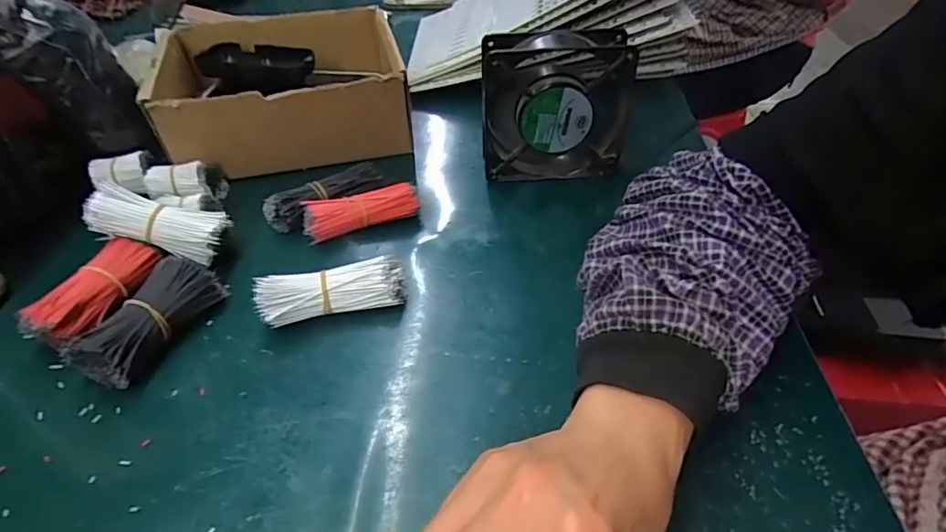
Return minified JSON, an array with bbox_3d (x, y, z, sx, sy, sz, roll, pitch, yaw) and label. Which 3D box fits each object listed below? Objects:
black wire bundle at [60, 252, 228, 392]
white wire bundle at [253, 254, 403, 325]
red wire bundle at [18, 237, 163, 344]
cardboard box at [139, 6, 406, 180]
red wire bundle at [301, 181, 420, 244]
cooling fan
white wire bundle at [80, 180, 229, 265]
[{"bbox_3d":[-0.210,0.034,0.347,0.034,0.038,0.096,18,45,20],"label":"black wire bundle"},{"bbox_3d":[-0.097,0.019,0.367,0.097,0.029,0.035,-14,44,-14],"label":"white wire bundle"},{"bbox_3d":[-0.260,0.016,0.364,0.031,0.023,0.089,13,44,15],"label":"red wire bundle"},{"bbox_3d":[-0.183,-0.174,0.528,0.214,0.092,0.174,-9,43,-9],"label":"cardboard box"},{"bbox_3d":[-0.091,-0.044,0.433,0.092,0.027,0.029,-16,44,-16],"label":"red wire bundle"},{"bbox_3d":[0.068,-0.133,0.455,0.117,0.124,0.045,-2,42,-1],"label":"cooling fan"},{"bbox_3d":[-0.233,-0.035,0.395,0.091,0.028,0.036,16,41,-10],"label":"white wire bundle"}]

